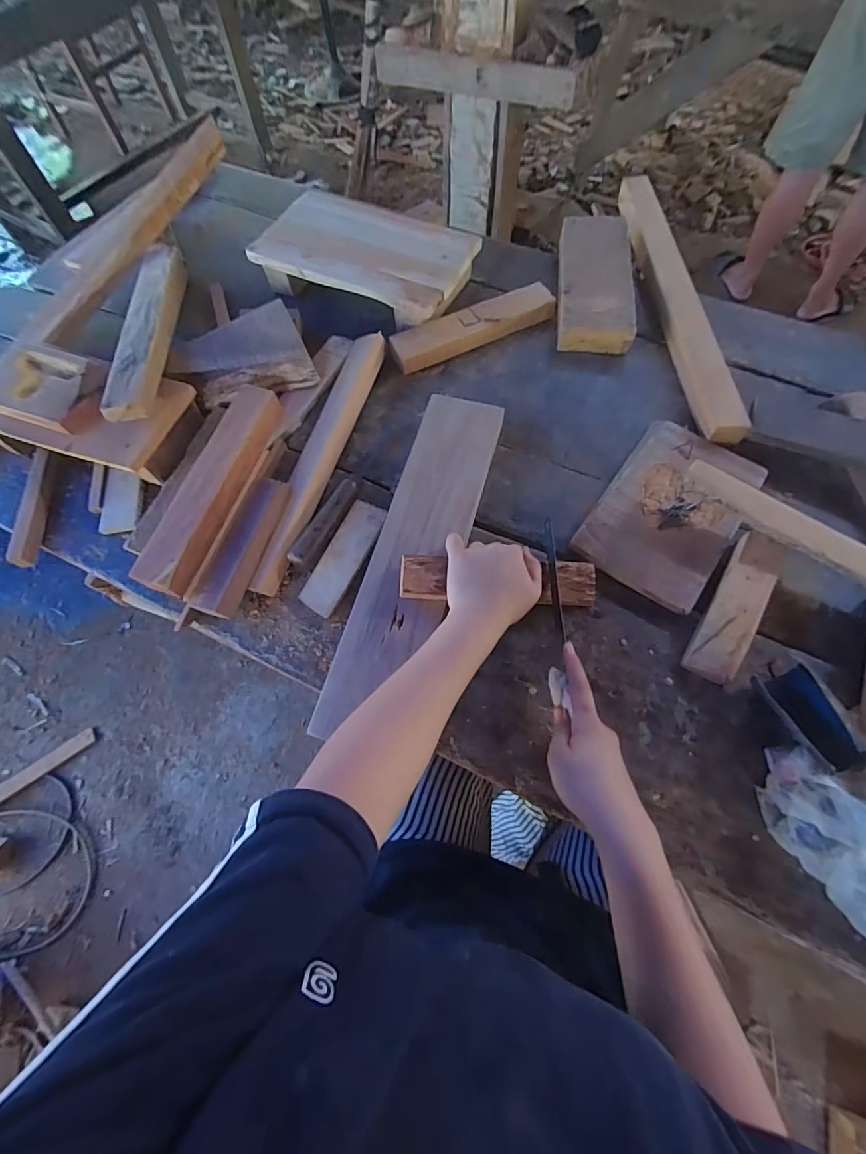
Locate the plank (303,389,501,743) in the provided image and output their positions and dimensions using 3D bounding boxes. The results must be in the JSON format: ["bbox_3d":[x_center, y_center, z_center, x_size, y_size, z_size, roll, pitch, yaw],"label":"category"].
[{"bbox_3d":[-0.015,-0.030,0.539,0.101,0.023,0.427,15,71,5],"label":"plank"}]

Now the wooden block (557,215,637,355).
[{"bbox_3d":[0.248,-0.460,0.713,0.116,0.047,0.275,6,64,5],"label":"wooden block"}]

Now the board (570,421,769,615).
[{"bbox_3d":[0.286,-0.084,0.552,0.148,0.014,0.231,32,72,17],"label":"board"}]

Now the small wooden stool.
[{"bbox_3d":[-0.108,-0.515,0.753,0.351,0.078,0.198,28,69,13],"label":"small wooden stool"}]

